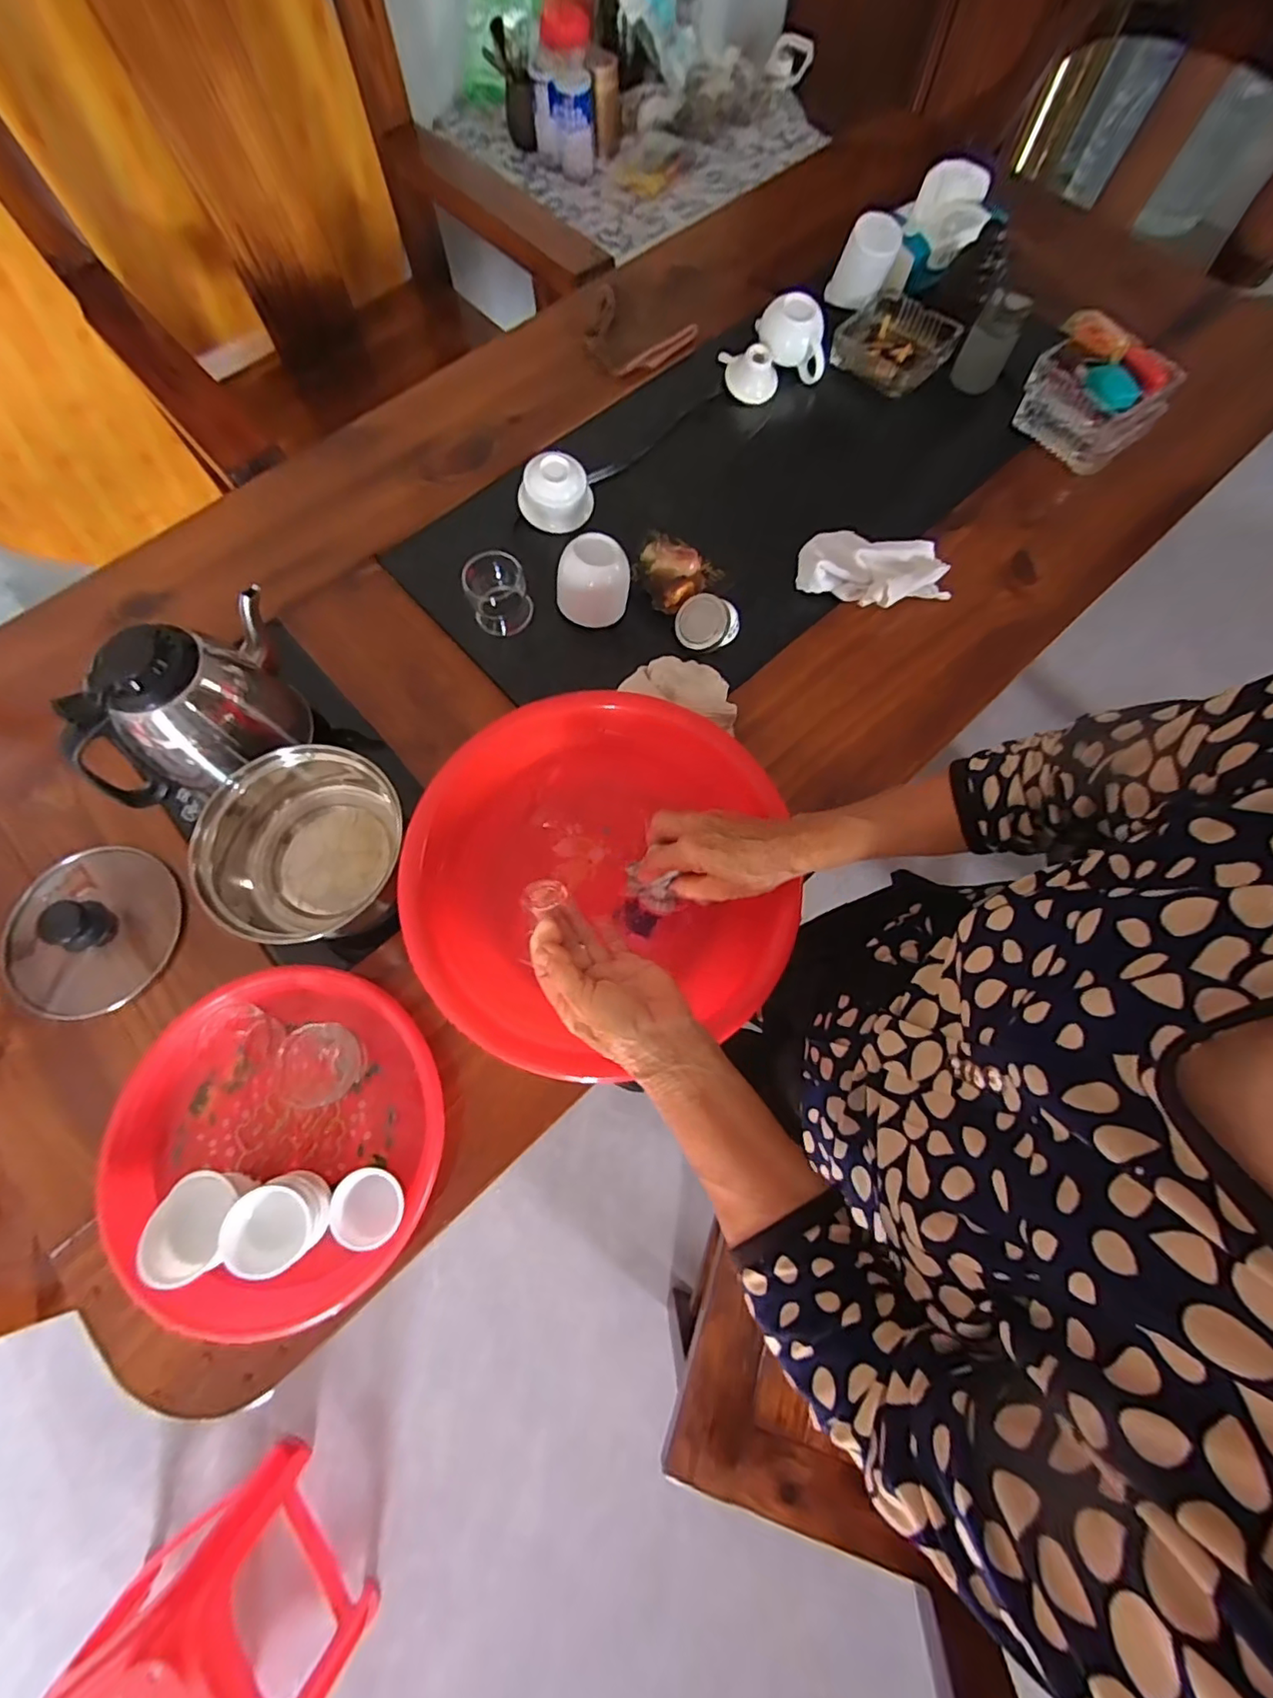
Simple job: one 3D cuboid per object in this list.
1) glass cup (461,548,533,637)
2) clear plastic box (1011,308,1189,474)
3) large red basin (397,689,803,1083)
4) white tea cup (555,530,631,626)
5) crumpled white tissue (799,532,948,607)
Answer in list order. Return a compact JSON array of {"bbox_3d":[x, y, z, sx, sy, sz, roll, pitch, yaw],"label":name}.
[{"bbox_3d":[-0.146,-0.271,0.605,0.061,0.054,0.057,0,73,-1],"label":"glass cup"},{"bbox_3d":[0.526,-0.521,0.662,0.145,0.091,0.091,37,76,10],"label":"clear plastic box"},{"bbox_3d":[-0.039,0.020,0.481,0.270,0.078,0.295,0,73,-1],"label":"large red basin"},{"bbox_3d":[-0.047,-0.282,0.605,0.076,0.063,0.063,13,73,3],"label":"white tea cup"},{"bbox_3d":[0.258,-0.301,0.621,0.162,0.040,0.078,22,74,6],"label":"crumpled white tissue"}]

